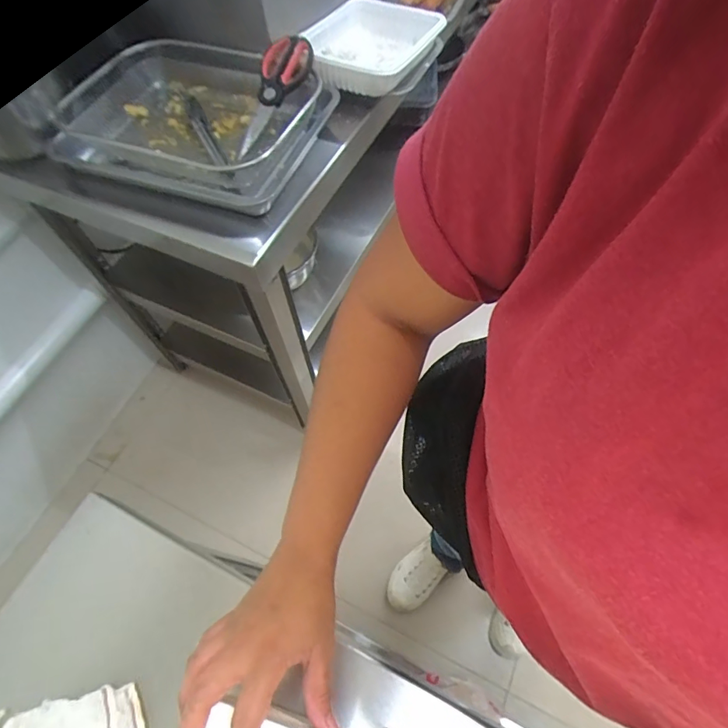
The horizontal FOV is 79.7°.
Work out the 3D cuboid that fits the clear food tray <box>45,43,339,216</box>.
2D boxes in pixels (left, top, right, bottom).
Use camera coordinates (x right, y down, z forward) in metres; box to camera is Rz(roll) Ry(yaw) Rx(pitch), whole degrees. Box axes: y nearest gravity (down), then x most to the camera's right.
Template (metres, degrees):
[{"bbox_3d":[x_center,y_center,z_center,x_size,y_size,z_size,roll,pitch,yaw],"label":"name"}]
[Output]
[{"bbox_3d":[-0.289,-0.413,0.713,0.471,0.082,0.308,21,64,13],"label":"clear food tray"}]

